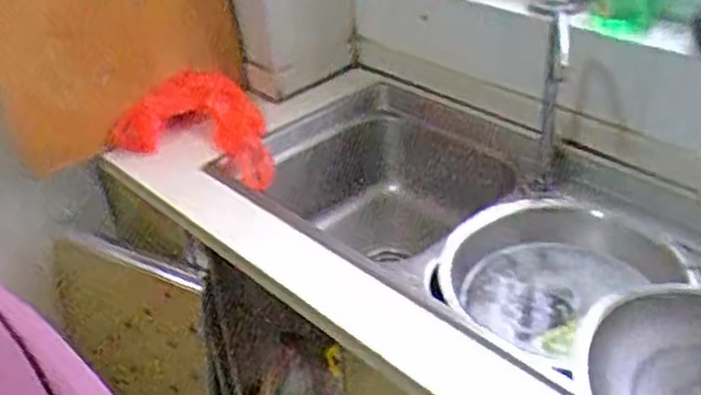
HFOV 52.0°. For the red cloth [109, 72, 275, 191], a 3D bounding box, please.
[{"bbox_3d":[-0.256,-0.128,1.306,0.291,0.126,0.188,14,38,25],"label":"red cloth"}]

